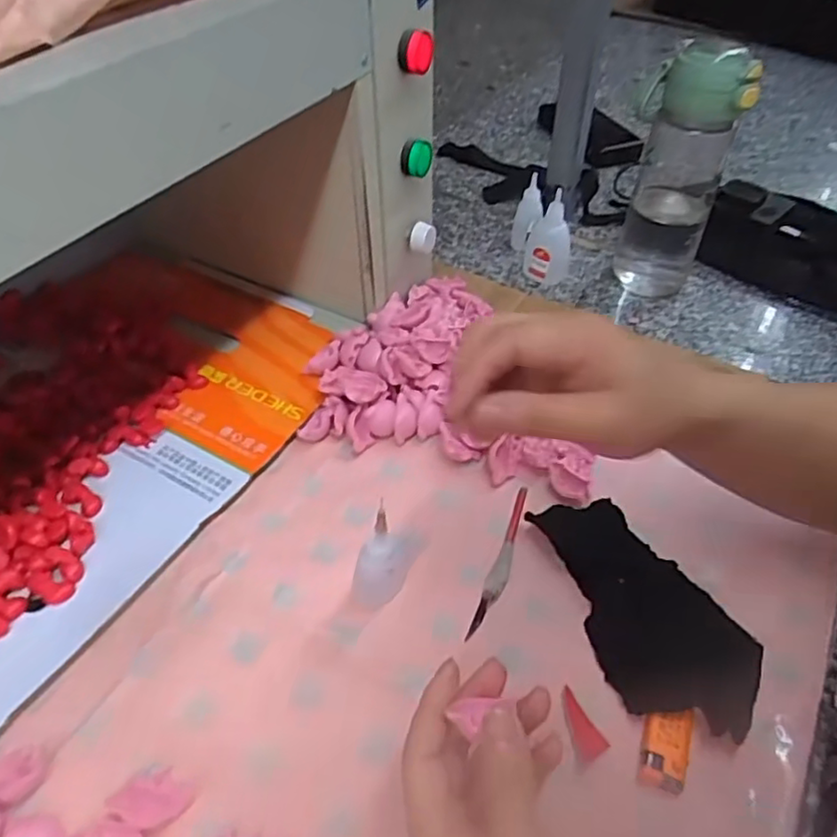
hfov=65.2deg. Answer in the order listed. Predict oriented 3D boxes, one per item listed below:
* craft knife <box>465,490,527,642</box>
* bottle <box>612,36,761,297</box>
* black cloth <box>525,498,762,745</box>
[{"bbox_3d":[0.057,0.092,0.433,0.013,0.008,0.118,19,49,12],"label":"craft knife"},{"bbox_3d":[0.229,-0.222,0.595,0.088,0.221,0.082,17,52,13],"label":"bottle"},{"bbox_3d":[0.137,0.116,0.410,0.091,0.013,0.164,-21,53,-23],"label":"black cloth"}]

